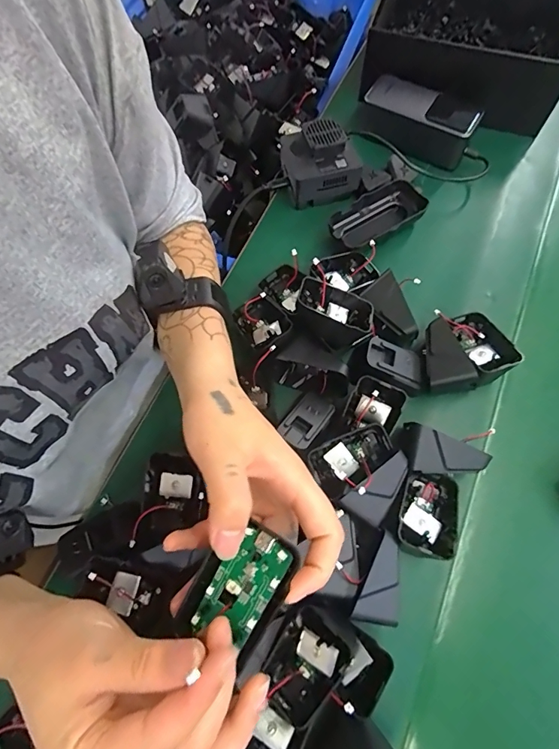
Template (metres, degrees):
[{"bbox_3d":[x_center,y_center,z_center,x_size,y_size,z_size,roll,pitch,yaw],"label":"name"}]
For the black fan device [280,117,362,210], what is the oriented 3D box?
[{"bbox_3d":[0.041,-0.239,0.480,0.072,0.071,0.076,-21,71,-9],"label":"black fan device"}]

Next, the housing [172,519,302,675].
[{"bbox_3d":[-0.021,0.111,0.210,0.042,0.009,0.067,32,85,23],"label":"housing"}]

